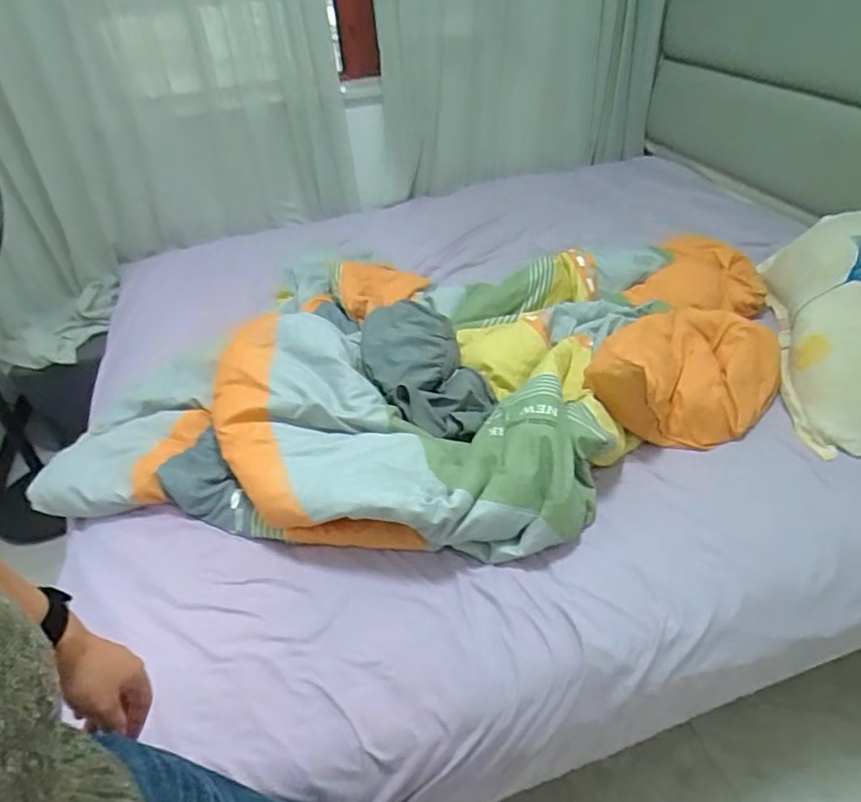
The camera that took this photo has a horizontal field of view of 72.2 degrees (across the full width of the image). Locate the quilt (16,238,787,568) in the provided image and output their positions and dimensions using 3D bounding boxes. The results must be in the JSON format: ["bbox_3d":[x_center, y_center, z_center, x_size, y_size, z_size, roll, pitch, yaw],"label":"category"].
[{"bbox_3d":[0.040,-0.115,1.279,1.412,0.195,1.006,2,40,9],"label":"quilt"}]

